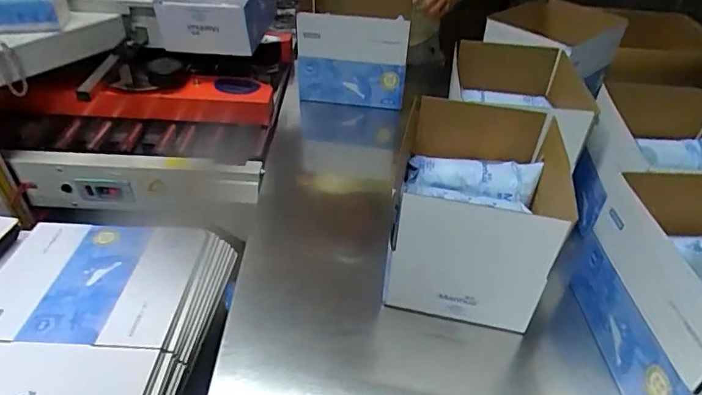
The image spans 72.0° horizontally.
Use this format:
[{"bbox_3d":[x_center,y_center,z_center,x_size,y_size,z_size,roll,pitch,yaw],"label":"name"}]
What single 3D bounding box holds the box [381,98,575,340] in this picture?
[{"bbox_3d":[0.175,0.014,0.683,0.224,0.202,0.254,13,40,12],"label":"box"}]

